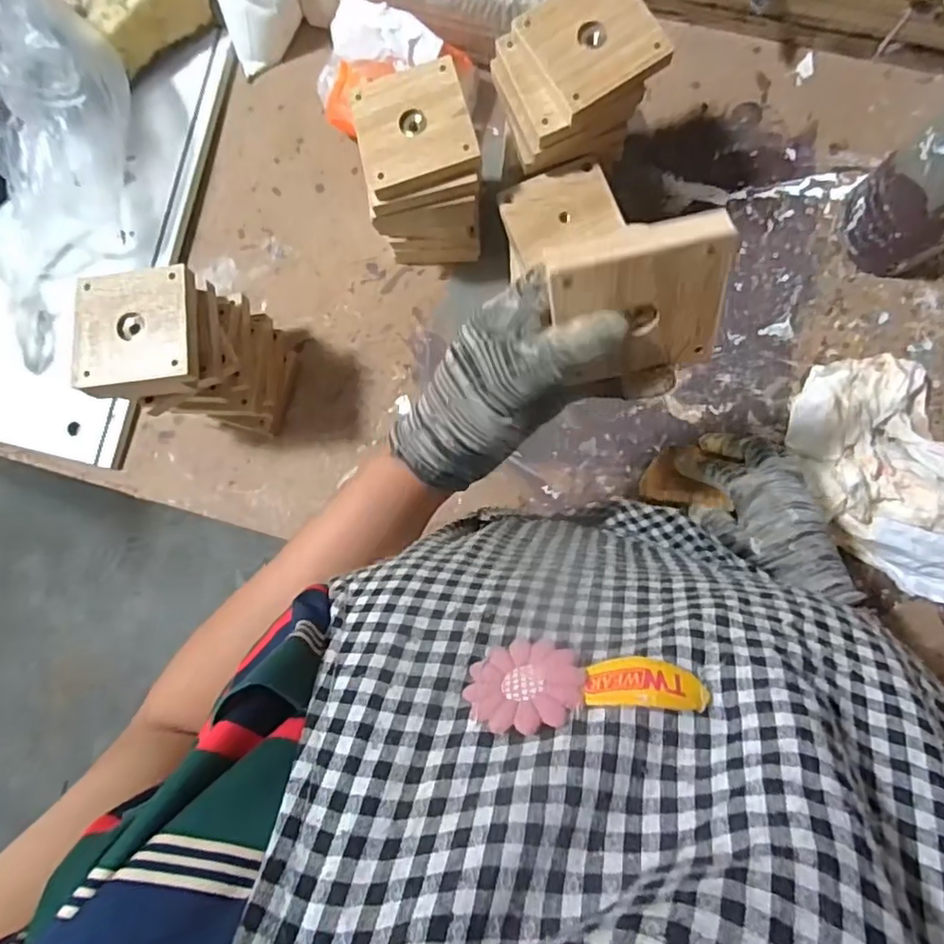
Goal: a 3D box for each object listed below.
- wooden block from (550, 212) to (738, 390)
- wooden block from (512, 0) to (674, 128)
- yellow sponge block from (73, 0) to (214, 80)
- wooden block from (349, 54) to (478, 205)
[{"bbox_3d":[0.081,-0.082,0.302,0.080,0.083,0.013,-9,58,7],"label":"wooden block"},{"bbox_3d":[0.083,-0.300,0.426,0.082,0.017,0.082,-30,86,5],"label":"wooden block"},{"bbox_3d":[-0.311,-0.442,0.583,0.103,0.057,0.065,-42,84,2],"label":"yellow sponge block"},{"bbox_3d":[-0.041,-0.251,0.448,0.079,0.009,0.086,-15,87,6],"label":"wooden block"}]

